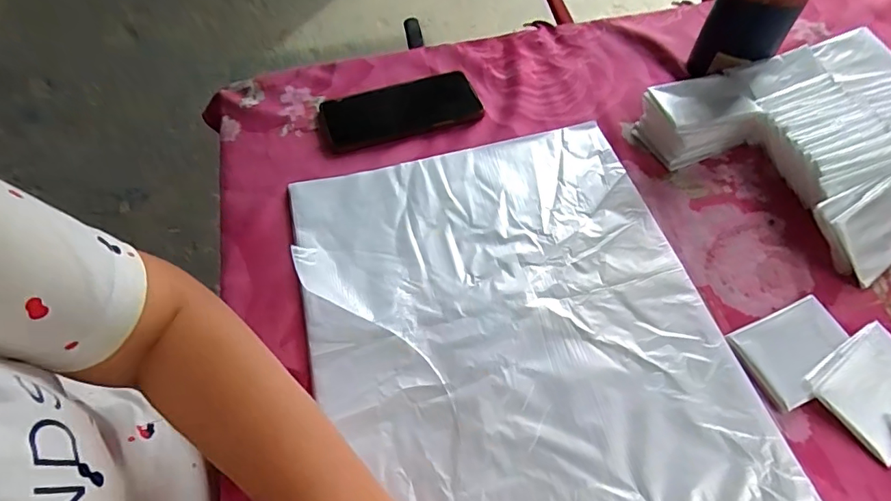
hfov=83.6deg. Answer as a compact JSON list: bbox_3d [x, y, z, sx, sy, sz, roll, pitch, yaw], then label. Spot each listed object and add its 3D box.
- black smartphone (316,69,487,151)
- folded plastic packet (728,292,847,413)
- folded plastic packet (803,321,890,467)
[{"bbox_3d":[-0.047,-0.151,0.538,0.164,0.016,0.082,-16,58,-9],"label":"black smartphone"},{"bbox_3d":[0.268,0.075,0.378,0.085,0.006,0.062,-22,59,-12],"label":"folded plastic packet"},{"bbox_3d":[0.317,0.099,0.365,0.086,0.007,0.068,-32,62,-18],"label":"folded plastic packet"}]

